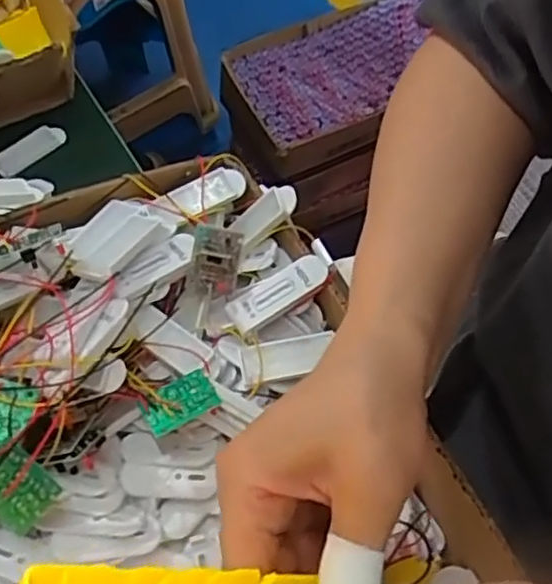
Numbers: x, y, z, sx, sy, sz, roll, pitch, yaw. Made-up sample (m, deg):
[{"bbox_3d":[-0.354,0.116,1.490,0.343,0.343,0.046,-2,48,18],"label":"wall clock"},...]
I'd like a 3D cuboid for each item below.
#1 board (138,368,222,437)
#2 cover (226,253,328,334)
[{"bbox_3d":[-0.047,0.053,0.329,0.036,0.004,0.024,-26,51,-19],"label":"board"},{"bbox_3d":[0.002,-0.001,0.362,0.056,0.011,0.020,-28,63,-16],"label":"cover"}]

